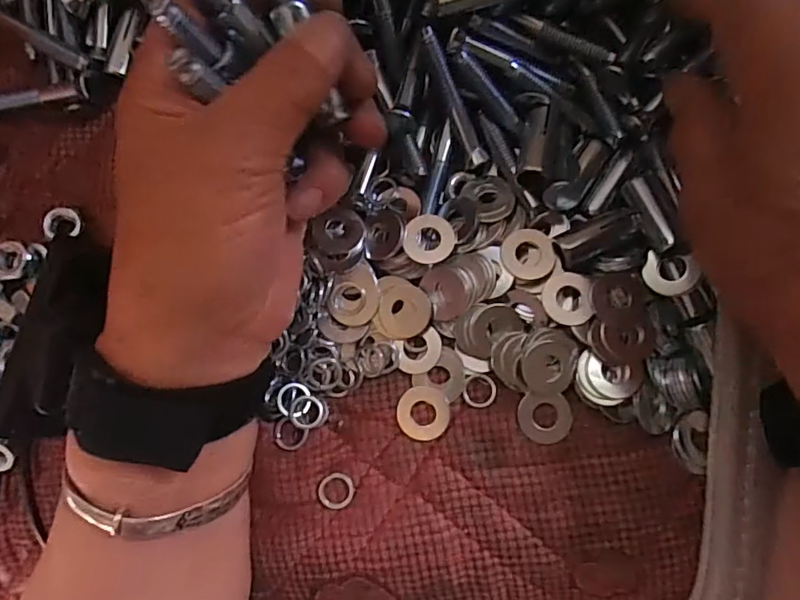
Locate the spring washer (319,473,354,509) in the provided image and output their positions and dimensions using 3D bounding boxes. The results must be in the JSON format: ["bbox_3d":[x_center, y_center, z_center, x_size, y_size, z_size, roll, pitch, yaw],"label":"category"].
[{"bbox_3d":[-0.026,0.077,0.218,0.014,0.004,0.014,4,84,4],"label":"spring washer"}]

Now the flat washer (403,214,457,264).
[{"bbox_3d":[0.012,-0.025,0.224,0.021,0.004,0.020,5,86,5],"label":"flat washer"}]

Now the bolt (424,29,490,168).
[{"bbox_3d":[0.023,-0.083,0.225,0.006,0.004,0.057,-28,112,-2],"label":"bolt"}]

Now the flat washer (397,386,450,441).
[{"bbox_3d":[0.010,0.046,0.221,0.021,0.004,0.021,3,83,4],"label":"flat washer"}]

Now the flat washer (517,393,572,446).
[{"bbox_3d":[0.058,0.047,0.216,0.021,0.004,0.019,0,83,3],"label":"flat washer"}]

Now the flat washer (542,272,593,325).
[{"bbox_3d":[0.066,-0.001,0.215,0.019,0.004,0.020,0,82,2],"label":"flat washer"}]

